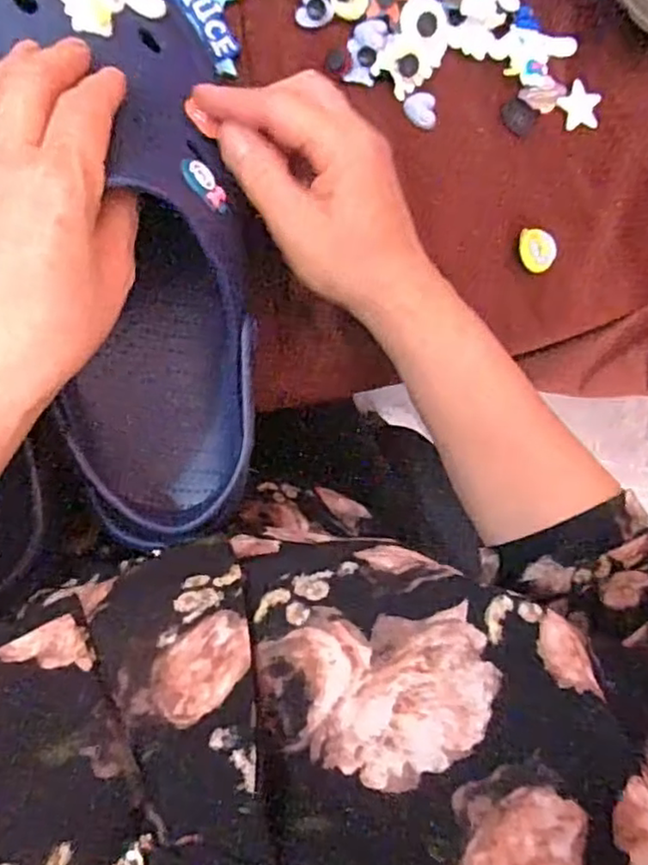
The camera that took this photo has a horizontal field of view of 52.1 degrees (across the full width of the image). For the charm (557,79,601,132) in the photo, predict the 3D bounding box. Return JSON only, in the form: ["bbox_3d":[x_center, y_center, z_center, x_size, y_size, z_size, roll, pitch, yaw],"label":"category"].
[{"bbox_3d":[0.151,-0.193,0.390,0.024,0.004,0.027,-11,95,-8],"label":"charm"}]

